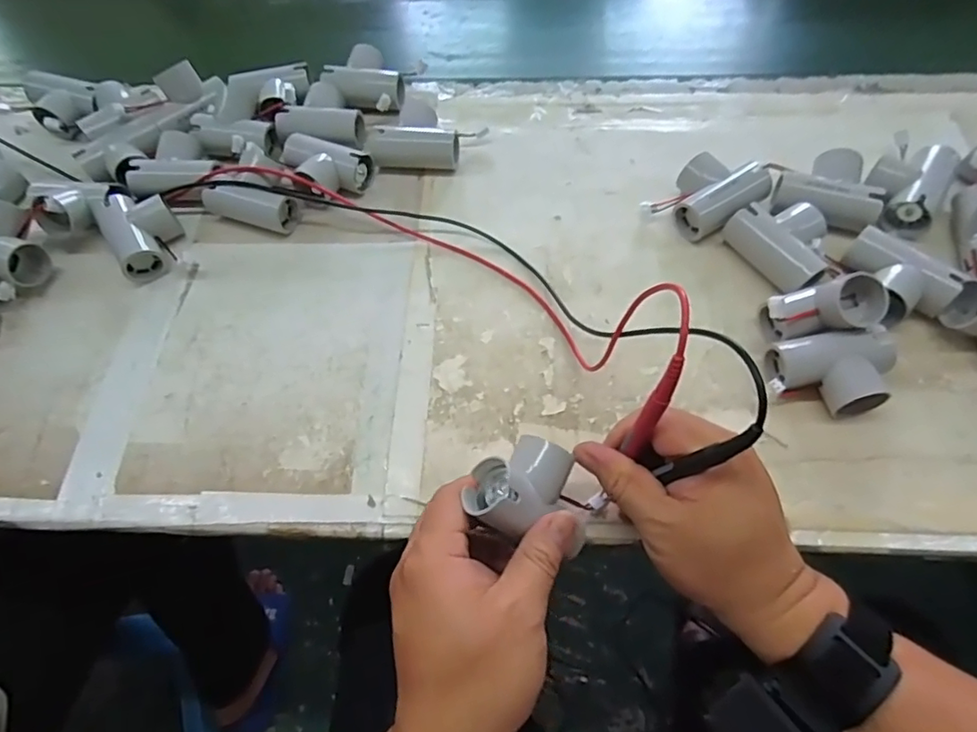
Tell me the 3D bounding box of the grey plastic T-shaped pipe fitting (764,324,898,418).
[{"bbox_3d":[0.226,0.006,0.376,0.079,0.031,0.052,-4,60,2],"label":"grey plastic T-shaped pipe fitting"}]

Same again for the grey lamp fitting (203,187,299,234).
[{"bbox_3d":[-0.201,-0.137,0.477,0.075,0.030,0.034,17,63,13],"label":"grey lamp fitting"}]

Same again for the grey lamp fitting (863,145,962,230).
[{"bbox_3d":[0.335,-0.149,0.450,0.053,0.030,0.072,32,67,20],"label":"grey lamp fitting"}]

